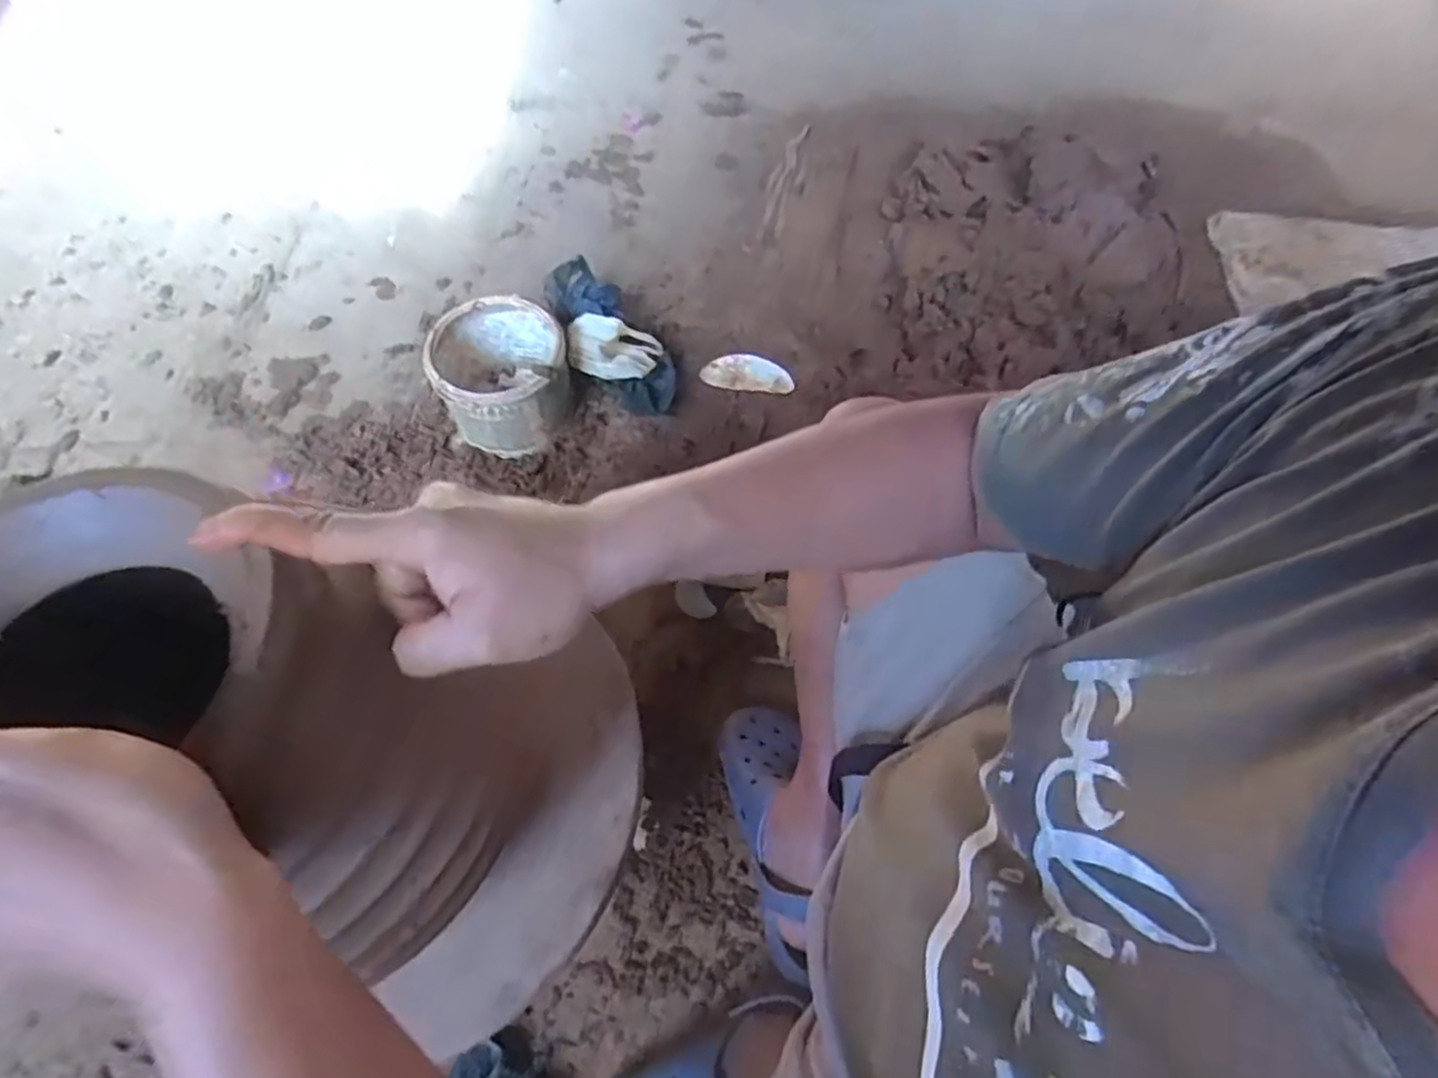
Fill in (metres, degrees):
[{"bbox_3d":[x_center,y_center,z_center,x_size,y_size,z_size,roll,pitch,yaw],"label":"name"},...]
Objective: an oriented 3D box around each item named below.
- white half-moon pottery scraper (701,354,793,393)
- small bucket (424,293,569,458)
[{"bbox_3d":[0.045,-0.259,1.103,0.141,0.012,0.063,8,62,3],"label":"white half-moon pottery scraper"},{"bbox_3d":[-0.306,-0.231,1.018,0.180,0.139,0.191,-9,62,-6],"label":"small bucket"}]

